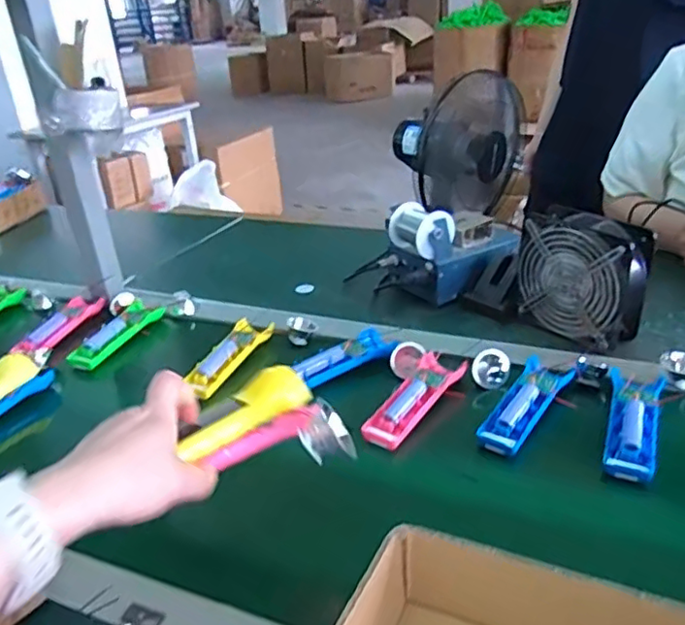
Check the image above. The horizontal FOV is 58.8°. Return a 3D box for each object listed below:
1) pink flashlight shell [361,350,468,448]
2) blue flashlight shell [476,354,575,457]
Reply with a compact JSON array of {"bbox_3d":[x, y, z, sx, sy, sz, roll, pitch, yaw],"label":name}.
[{"bbox_3d":[0.082,0.096,0.679,0.054,0.031,0.152,16,32,32],"label":"pink flashlight shell"},{"bbox_3d":[0.199,0.098,0.659,0.055,0.034,0.148,18,34,35],"label":"blue flashlight shell"}]

